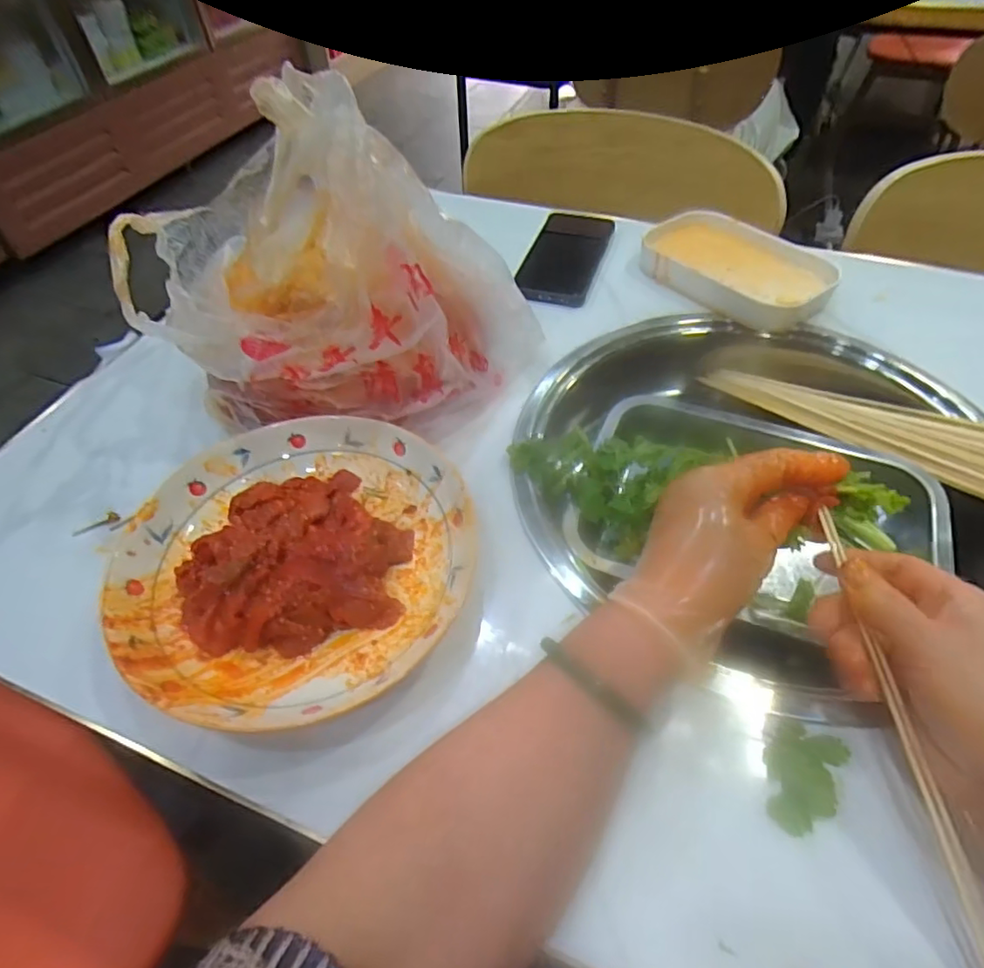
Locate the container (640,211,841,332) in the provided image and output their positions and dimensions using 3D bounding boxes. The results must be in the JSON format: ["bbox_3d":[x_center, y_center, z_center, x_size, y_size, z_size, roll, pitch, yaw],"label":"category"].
[{"bbox_3d":[0.253,-0.226,0.611,0.186,0.035,0.115,37,60,27],"label":"container"}]

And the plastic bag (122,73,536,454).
[{"bbox_3d":[-0.118,-0.175,0.461,0.305,0.227,0.236,2,52,4],"label":"plastic bag"}]

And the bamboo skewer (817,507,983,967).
[{"bbox_3d":[0.212,0.161,0.276,0.007,0.009,0.315,-6,63,1],"label":"bamboo skewer"}]

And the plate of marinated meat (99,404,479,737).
[{"bbox_3d":[-0.125,0.044,0.391,0.220,0.047,0.225,-1,51,1],"label":"plate of marinated meat"}]

